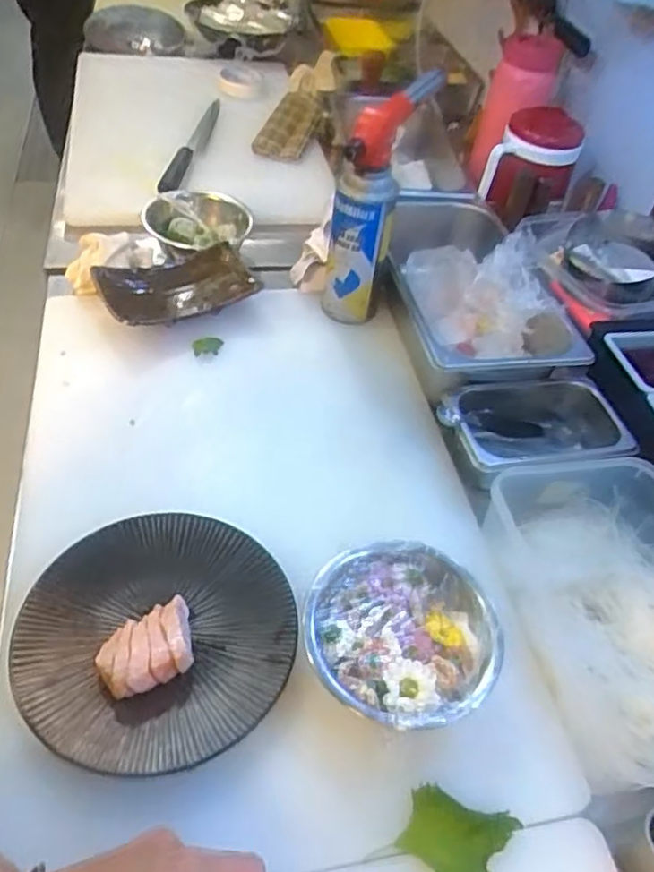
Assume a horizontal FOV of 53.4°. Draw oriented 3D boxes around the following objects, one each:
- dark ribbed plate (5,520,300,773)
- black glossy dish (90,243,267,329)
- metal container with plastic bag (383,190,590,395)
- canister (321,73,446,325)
[{"bbox_3d":[-0.123,0.144,0.483,0.191,0.032,0.191,3,46,-4],"label":"dark ribbed plate"},{"bbox_3d":[-0.169,-0.166,0.750,0.171,0.039,0.108,-23,57,-26],"label":"black glossy dish"},{"bbox_3d":[0.166,-0.179,0.771,0.204,0.087,0.333,-4,50,-12],"label":"metal container with plastic bag"},{"bbox_3d":[0.055,-0.255,0.724,0.065,0.255,0.135,22,50,9],"label":"canister"}]

